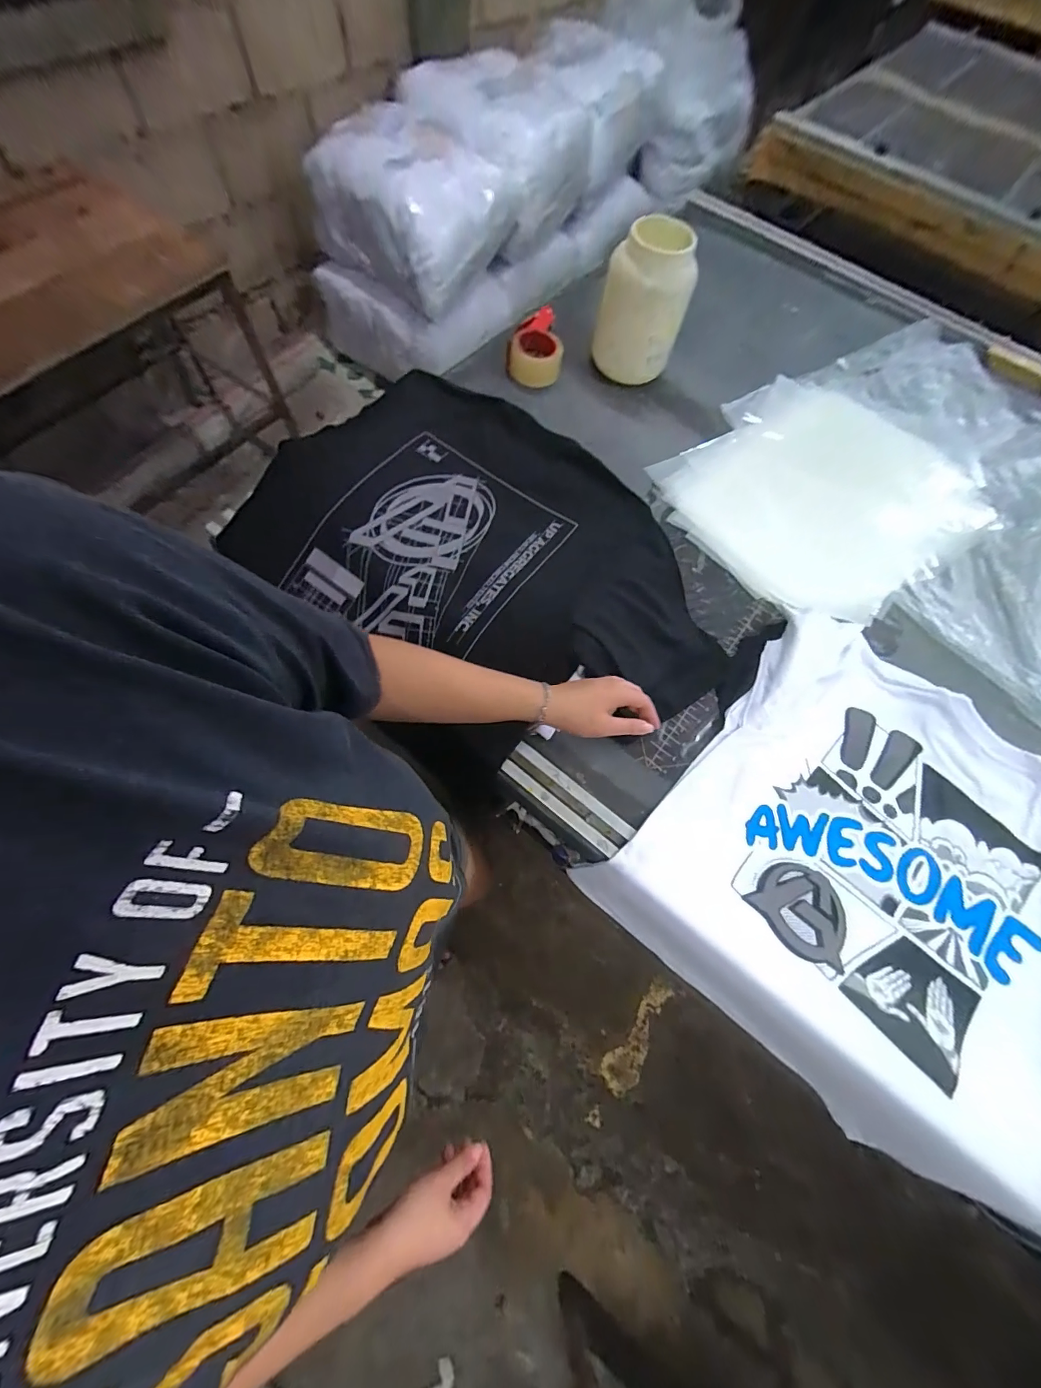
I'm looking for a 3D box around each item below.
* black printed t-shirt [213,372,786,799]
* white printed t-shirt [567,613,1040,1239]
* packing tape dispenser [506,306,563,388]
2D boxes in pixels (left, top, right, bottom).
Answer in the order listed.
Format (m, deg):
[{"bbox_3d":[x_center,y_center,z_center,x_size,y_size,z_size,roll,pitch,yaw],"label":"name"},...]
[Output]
[{"bbox_3d":[-0.005,-0.174,0.683,0.707,0.142,0.409,39,72,12],"label":"black printed t-shirt"},{"bbox_3d":[0.538,0.275,0.660,0.694,0.173,0.564,41,72,13],"label":"white printed t-shirt"},{"bbox_3d":[0.030,-0.752,0.969,0.116,0.094,0.147,1,67,-5],"label":"packing tape dispenser"}]

